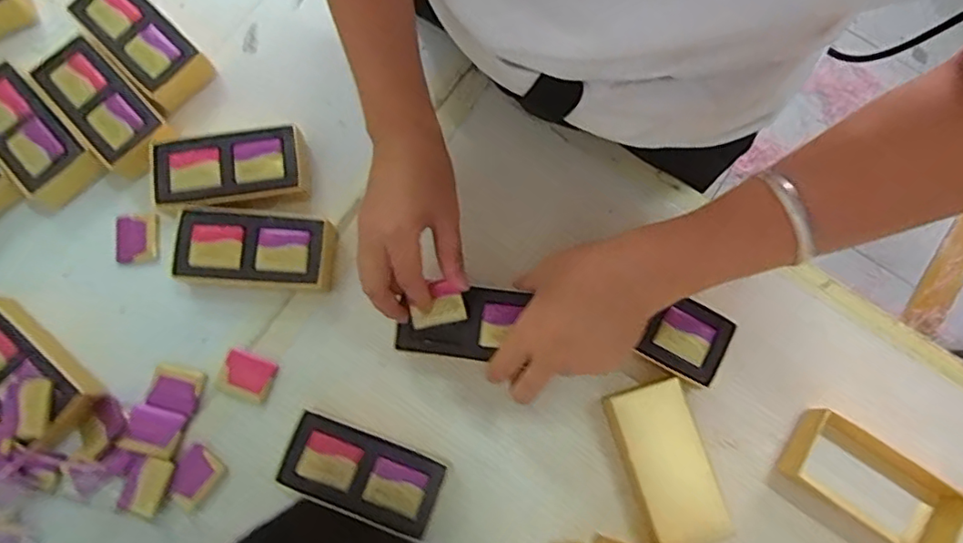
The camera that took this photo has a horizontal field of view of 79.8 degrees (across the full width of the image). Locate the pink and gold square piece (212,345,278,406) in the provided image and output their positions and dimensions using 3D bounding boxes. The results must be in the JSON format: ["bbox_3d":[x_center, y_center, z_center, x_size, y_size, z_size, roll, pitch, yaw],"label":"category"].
[{"bbox_3d":[-0.182,0.080,0.445,0.040,0.004,0.033,21,78,3],"label":"pink and gold square piece"}]

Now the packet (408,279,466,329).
[{"bbox_3d":[-0.032,0.023,0.406,0.038,0.004,0.032,-12,110,2],"label":"packet"}]

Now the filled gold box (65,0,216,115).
[{"bbox_3d":[-0.285,-0.192,0.482,0.116,0.032,0.055,43,80,8],"label":"filled gold box"}]

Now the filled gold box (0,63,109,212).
[{"bbox_3d":[-0.362,-0.108,0.464,0.059,0.034,0.113,-41,81,-9],"label":"filled gold box"}]

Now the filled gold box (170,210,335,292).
[{"bbox_3d":[-0.177,-0.015,0.451,0.115,0.034,0.053,3,77,-1],"label":"filled gold box"}]

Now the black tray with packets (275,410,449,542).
[{"bbox_3d":[-0.085,0.146,0.419,0.110,0.032,0.053,20,78,3],"label":"black tray with packets"}]

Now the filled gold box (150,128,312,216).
[{"bbox_3d":[-0.199,-0.077,0.463,0.116,0.031,0.063,-5,77,-3],"label":"filled gold box"}]

